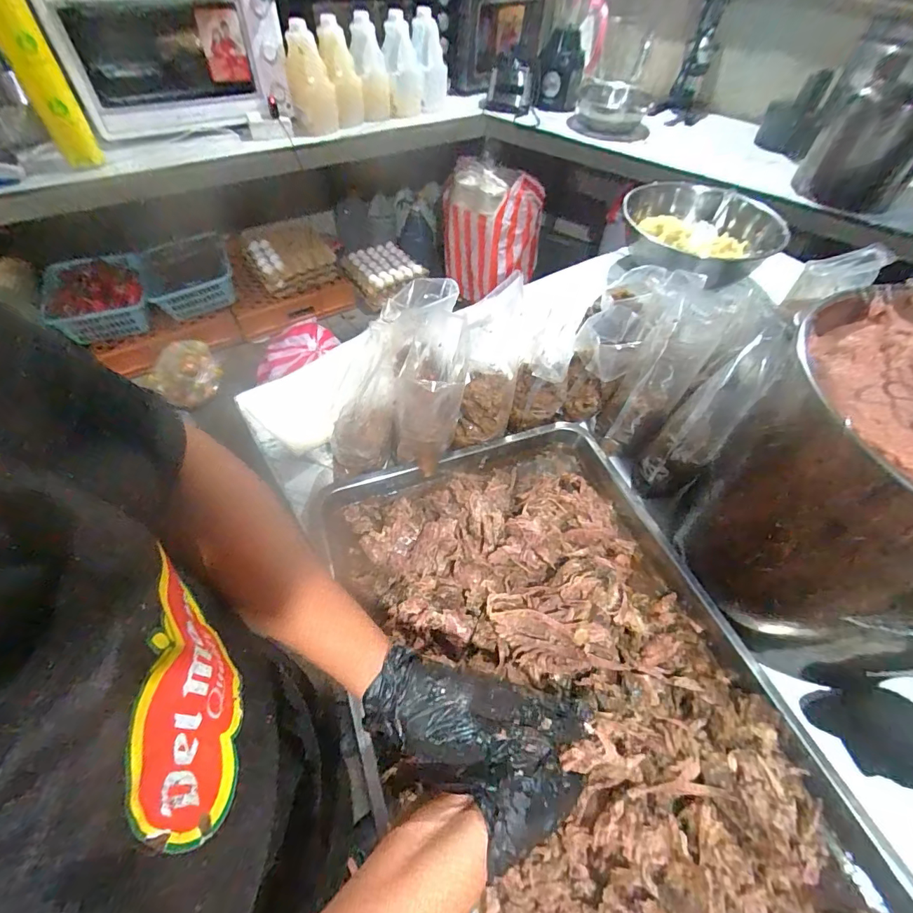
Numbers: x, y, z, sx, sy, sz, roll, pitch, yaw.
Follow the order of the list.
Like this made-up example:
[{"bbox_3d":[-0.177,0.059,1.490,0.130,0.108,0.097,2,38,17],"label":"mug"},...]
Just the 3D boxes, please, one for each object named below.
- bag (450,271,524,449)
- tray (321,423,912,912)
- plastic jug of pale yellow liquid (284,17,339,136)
[{"bbox_3d":[0.043,-0.103,0.568,0.101,0.216,0.043,-22,41,-29],"label":"bag"},{"bbox_3d":[0.104,0.211,0.430,0.393,0.081,0.579,-17,56,-14],"label":"tray"},{"bbox_3d":[-0.445,-1.127,1.335,0.140,0.240,0.088,-11,55,-11],"label":"plastic jug of pale yellow liquid"}]

